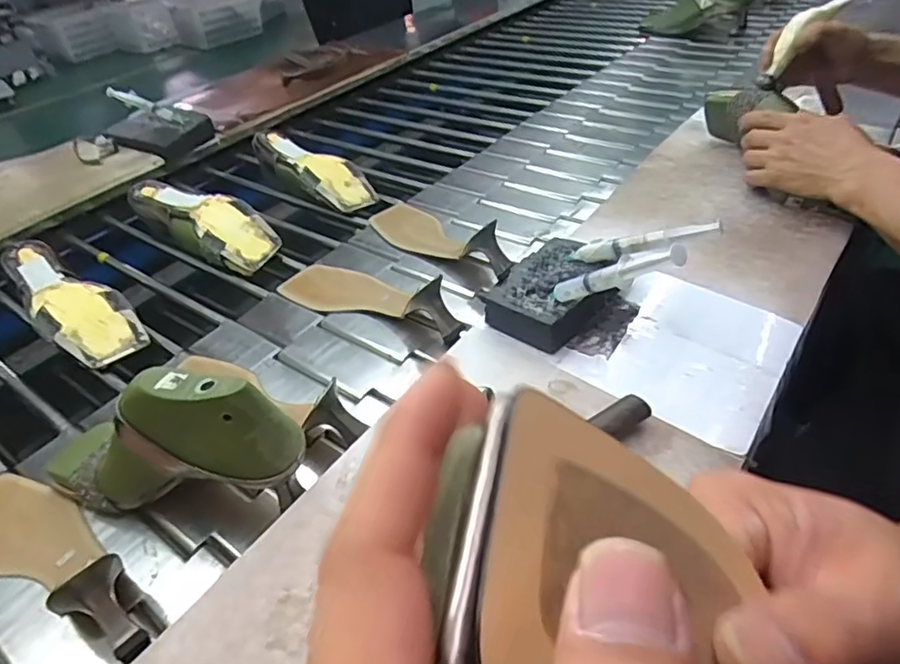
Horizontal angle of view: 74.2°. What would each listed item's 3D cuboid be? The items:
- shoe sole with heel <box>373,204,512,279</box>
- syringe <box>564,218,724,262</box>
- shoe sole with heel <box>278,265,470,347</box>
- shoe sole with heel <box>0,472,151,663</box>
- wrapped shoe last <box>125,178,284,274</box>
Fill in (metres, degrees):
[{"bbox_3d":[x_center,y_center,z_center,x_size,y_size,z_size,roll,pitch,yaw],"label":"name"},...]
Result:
[{"bbox_3d":[-0.026,-0.133,0.765,0.083,0.057,0.257,-24,42,-20],"label":"shoe sole with heel"},{"bbox_3d":[0.171,-0.082,0.537,0.136,0.020,0.016,-9,33,36],"label":"syringe"},{"bbox_3d":[-0.088,-0.058,0.683,0.248,0.058,0.080,15,44,25],"label":"shoe sole with heel"},{"bbox_3d":[-0.317,0.160,0.455,0.250,0.055,0.076,17,45,26],"label":"shoe sole with heel"},{"bbox_3d":[-0.336,-0.151,0.821,0.236,0.072,0.080,21,47,30],"label":"wrapped shoe last"}]

